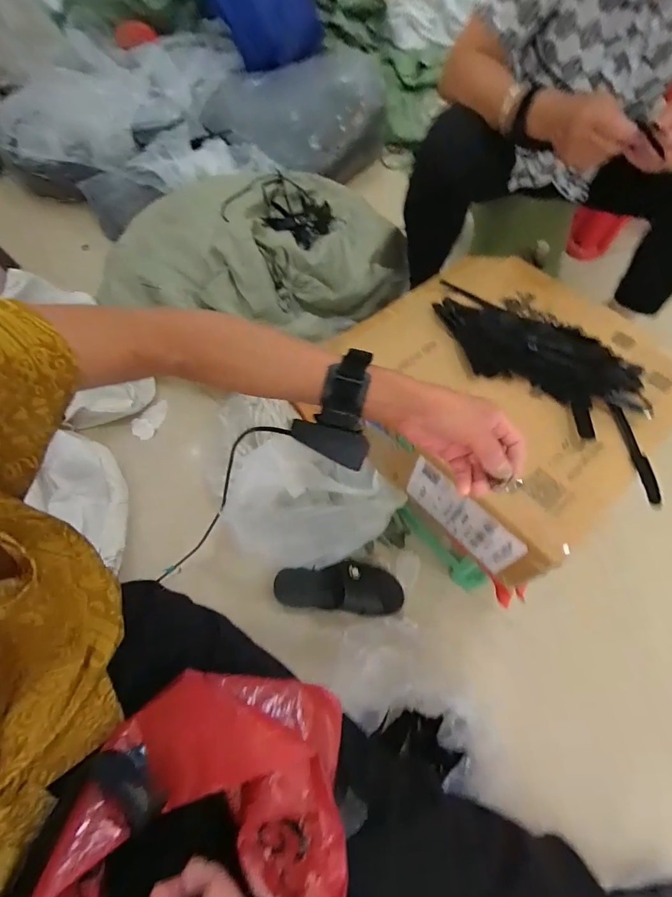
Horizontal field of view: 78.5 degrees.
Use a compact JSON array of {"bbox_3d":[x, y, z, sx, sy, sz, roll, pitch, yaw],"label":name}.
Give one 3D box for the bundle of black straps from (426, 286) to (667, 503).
[{"bbox_3d":[0.283,-0.114,0.538,0.163,0.043,0.374,-38,70,-18],"label":"bundle of black straps"}]

